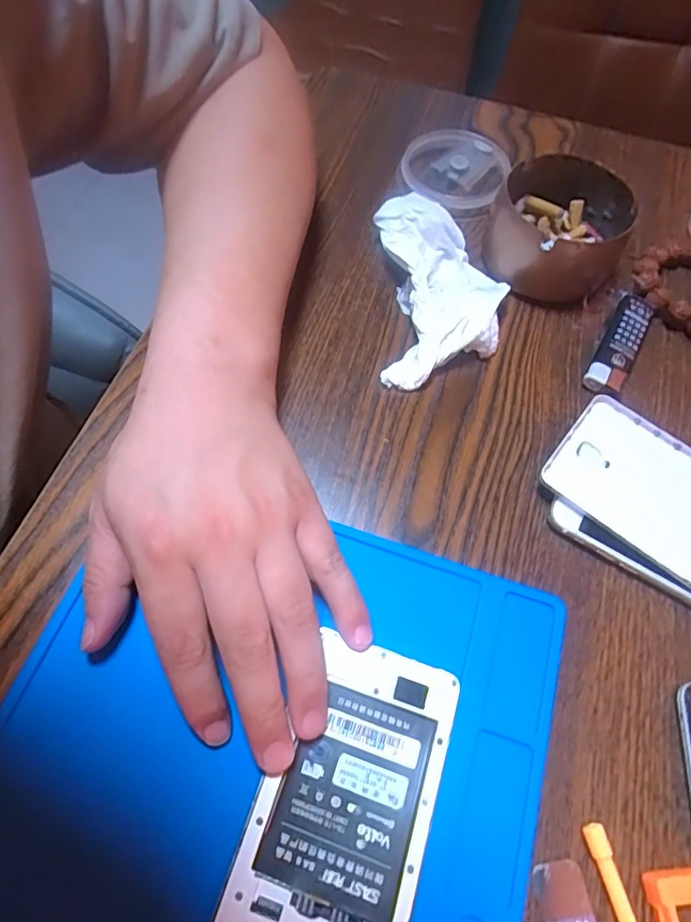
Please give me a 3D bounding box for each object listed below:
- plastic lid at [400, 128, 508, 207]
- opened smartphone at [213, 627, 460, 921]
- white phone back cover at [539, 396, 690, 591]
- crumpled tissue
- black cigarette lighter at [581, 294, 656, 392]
[{"bbox_3d":[0.084,-0.215,0.398,0.078,0.017,0.074,1,63,-3],"label":"plastic lid"},{"bbox_3d":[-0.002,0.146,0.211,0.069,0.007,0.139,22,63,7],"label":"opened smartphone"},{"bbox_3d":[0.180,0.031,0.283,0.145,0.016,0.073,38,67,15],"label":"white phone back cover"},{"bbox_3d":[0.059,-0.110,0.340,0.073,0.026,0.137,0,63,-3],"label":"crumpled tissue"},{"bbox_3d":[0.173,-0.073,0.334,0.023,0.014,0.083,30,66,11],"label":"black cigarette lighter"}]

